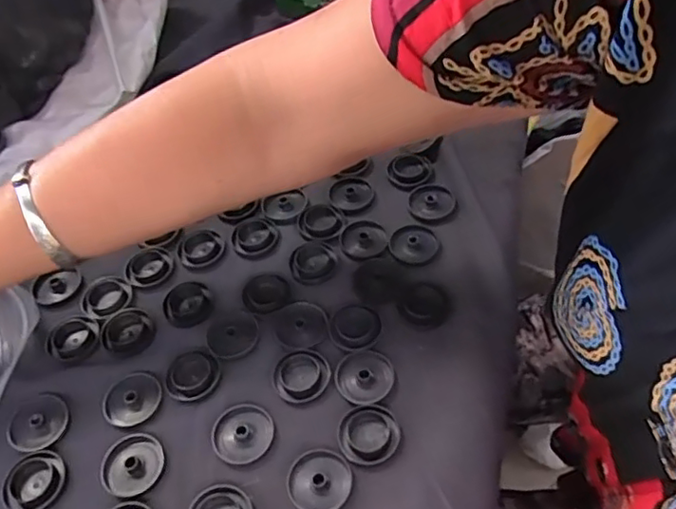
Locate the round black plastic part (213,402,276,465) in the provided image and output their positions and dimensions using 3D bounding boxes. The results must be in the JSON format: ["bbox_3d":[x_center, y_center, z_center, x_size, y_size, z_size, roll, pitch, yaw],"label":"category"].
[{"bbox_3d":[-0.053,0.098,0.330,0.033,0.004,0.033,-3,50,4],"label":"round black plastic part"}]

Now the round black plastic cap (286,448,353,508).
[{"bbox_3d":[-0.010,0.117,0.310,0.033,0.004,0.033,-3,50,4],"label":"round black plastic cap"}]

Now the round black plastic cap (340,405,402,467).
[{"bbox_3d":[0.017,0.098,0.324,0.032,0.007,0.032,-3,50,4],"label":"round black plastic cap"}]

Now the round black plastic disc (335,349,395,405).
[{"bbox_3d":[0.015,0.070,0.345,0.033,0.004,0.032,-3,50,4],"label":"round black plastic disc"}]

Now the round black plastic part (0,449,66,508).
[{"bbox_3d":[-0.165,0.121,0.322,0.033,0.007,0.032,-3,50,4],"label":"round black plastic part"}]

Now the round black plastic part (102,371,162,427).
[{"bbox_3d":[-0.120,0.083,0.348,0.029,0.005,0.034,23,57,23],"label":"round black plastic part"}]

